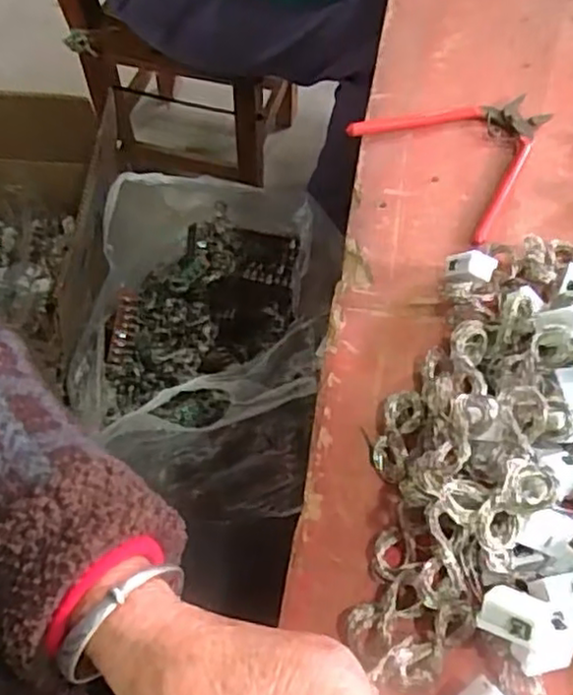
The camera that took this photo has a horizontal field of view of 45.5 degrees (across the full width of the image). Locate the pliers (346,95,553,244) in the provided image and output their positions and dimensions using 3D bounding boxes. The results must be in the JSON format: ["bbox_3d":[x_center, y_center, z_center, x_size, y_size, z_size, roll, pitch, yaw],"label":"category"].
[{"bbox_3d":[0.133,-0.146,0.484,0.132,0.016,0.124,-36,65,-21],"label":"pliers"}]

